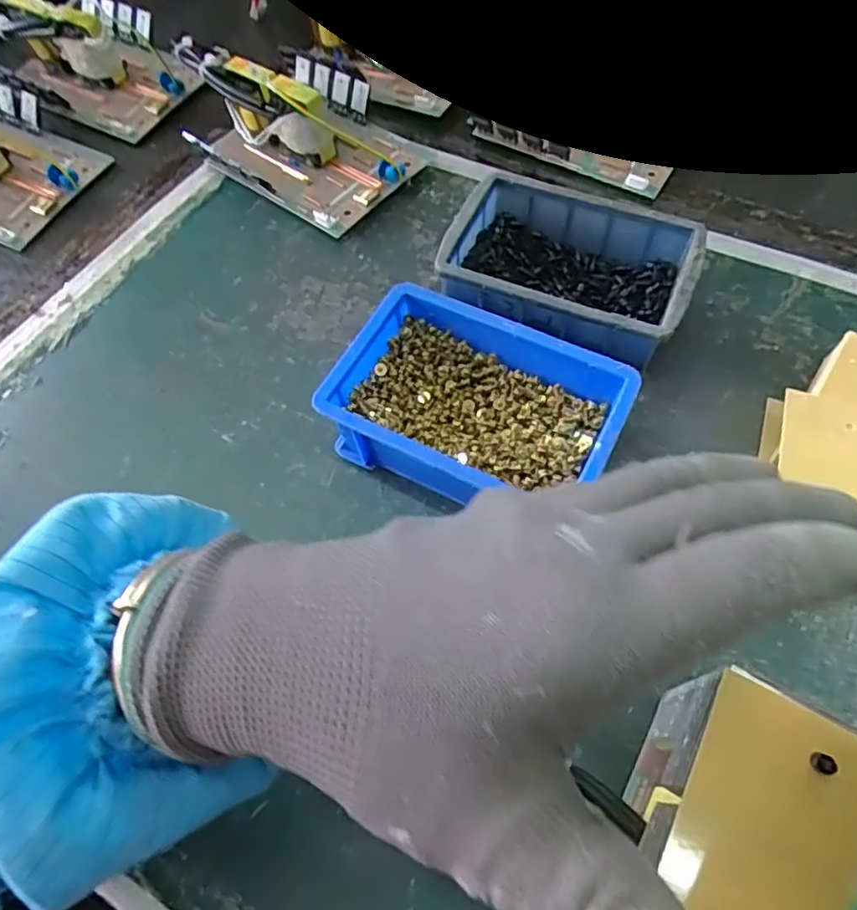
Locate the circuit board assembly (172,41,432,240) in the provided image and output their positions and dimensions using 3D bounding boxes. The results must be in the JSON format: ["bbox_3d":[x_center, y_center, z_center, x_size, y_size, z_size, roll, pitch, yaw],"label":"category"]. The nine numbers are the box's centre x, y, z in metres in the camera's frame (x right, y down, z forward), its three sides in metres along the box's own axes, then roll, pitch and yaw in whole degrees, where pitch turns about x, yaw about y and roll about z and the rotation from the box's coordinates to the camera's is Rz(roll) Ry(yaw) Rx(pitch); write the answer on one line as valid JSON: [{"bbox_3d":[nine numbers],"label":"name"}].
[{"bbox_3d":[-0.108,-0.261,0.464,0.210,0.058,0.132,40,70,21],"label":"circuit board assembly"}]

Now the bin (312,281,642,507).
[{"bbox_3d":[0.025,-0.020,0.331,0.147,0.056,0.104,24,65,15],"label":"bin"}]

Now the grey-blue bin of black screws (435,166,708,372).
[{"bbox_3d":[0.086,-0.111,0.374,0.145,0.053,0.105,25,65,15],"label":"grey-blue bin of black screws"}]

